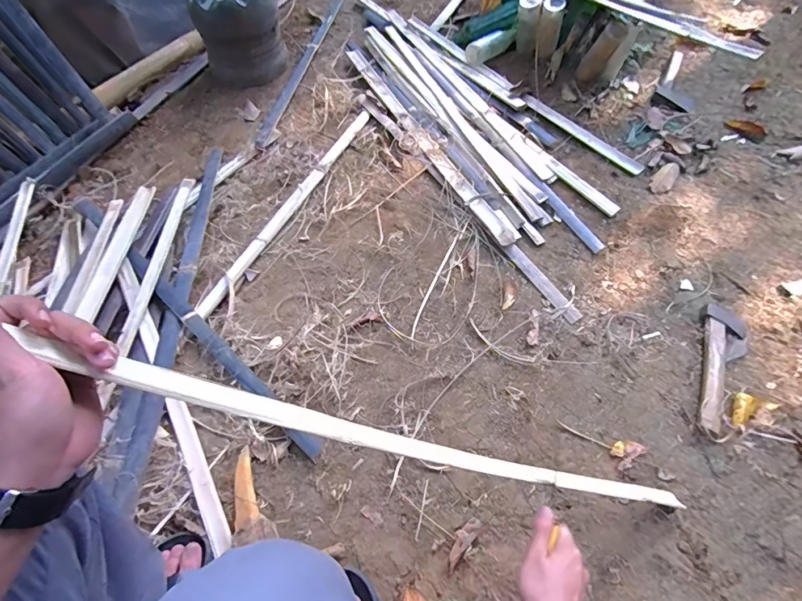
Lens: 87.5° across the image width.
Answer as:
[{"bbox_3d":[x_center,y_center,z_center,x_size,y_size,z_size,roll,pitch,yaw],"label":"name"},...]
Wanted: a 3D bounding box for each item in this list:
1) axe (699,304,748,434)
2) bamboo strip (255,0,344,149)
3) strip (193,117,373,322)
[{"bbox_3d":[0.609,0.122,0.785,0.081,0.031,0.271,21,59,13],"label":"axe"},{"bbox_3d":[-0.309,-0.774,1.357,0.041,0.018,0.852,9,57,6],"label":"bamboo strip"},{"bbox_3d":[-0.258,-0.250,1.027,0.039,0.014,0.731,21,59,13],"label":"strip"}]

